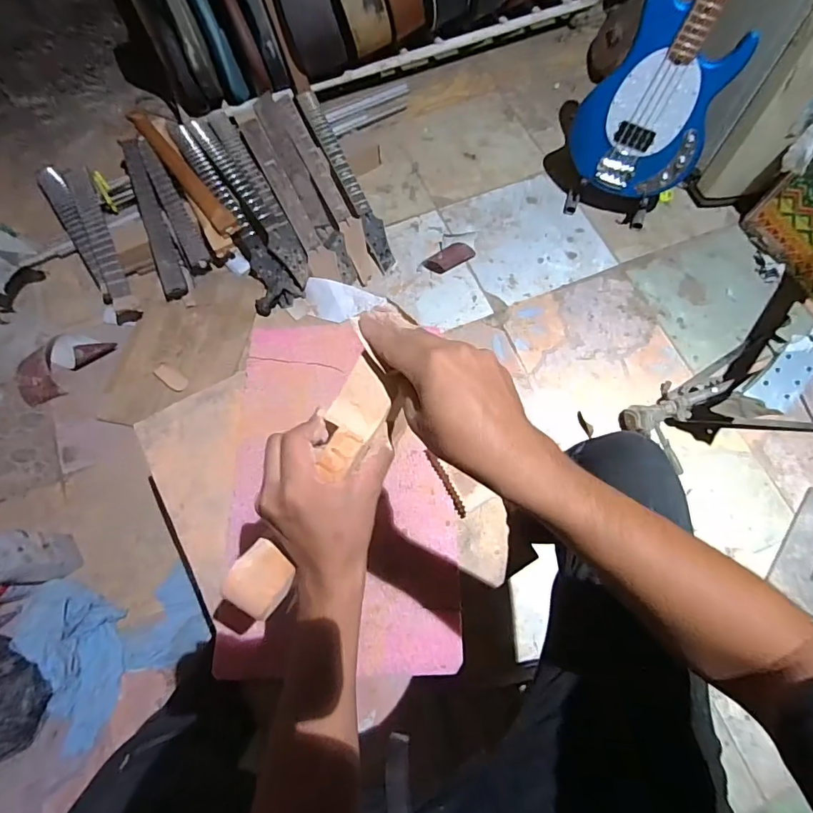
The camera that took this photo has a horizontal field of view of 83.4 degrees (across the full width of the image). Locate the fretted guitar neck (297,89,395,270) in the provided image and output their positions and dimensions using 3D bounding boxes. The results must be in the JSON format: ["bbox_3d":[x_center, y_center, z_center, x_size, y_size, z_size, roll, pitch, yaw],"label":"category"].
[{"bbox_3d":[-0.185,-0.695,1.390,0.069,0.084,0.661,-23,72,-8],"label":"fretted guitar neck"}]

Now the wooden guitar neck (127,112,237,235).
[{"bbox_3d":[-0.652,-0.679,1.322,0.061,0.050,0.515,-38,76,-11],"label":"wooden guitar neck"}]

